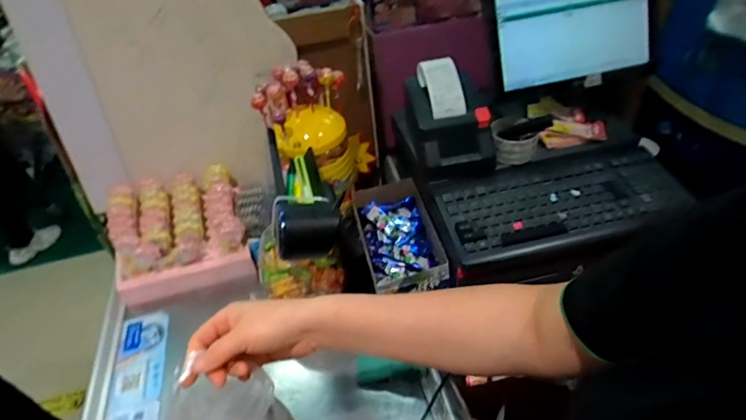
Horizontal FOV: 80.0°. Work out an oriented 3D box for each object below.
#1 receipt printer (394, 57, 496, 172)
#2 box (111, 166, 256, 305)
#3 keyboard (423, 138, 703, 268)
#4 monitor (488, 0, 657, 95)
[{"bbox_3d":[0.122,-0.173,0.778,0.139,0.132,0.211,-7,42,-1],"label":"receipt printer"},{"bbox_3d":[-0.358,0.046,0.837,0.237,0.155,0.168,-14,42,-7],"label":"box"},{"bbox_3d":[0.304,-0.014,0.723,0.390,0.044,0.170,-14,42,-7],"label":"keyboard"},{"bbox_3d":[0.340,-0.308,0.730,0.295,0.187,0.050,-12,29,-4],"label":"monitor"}]

